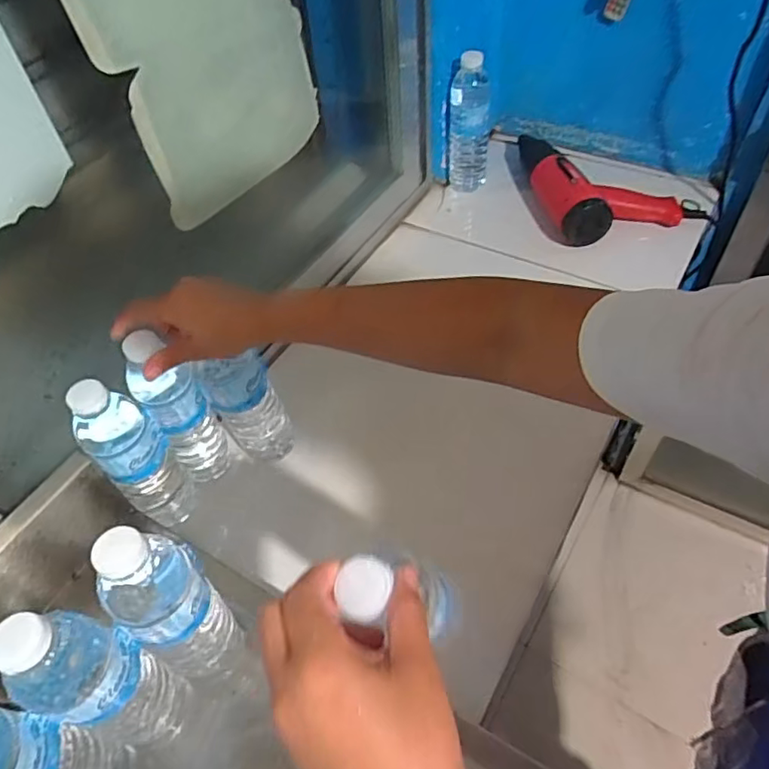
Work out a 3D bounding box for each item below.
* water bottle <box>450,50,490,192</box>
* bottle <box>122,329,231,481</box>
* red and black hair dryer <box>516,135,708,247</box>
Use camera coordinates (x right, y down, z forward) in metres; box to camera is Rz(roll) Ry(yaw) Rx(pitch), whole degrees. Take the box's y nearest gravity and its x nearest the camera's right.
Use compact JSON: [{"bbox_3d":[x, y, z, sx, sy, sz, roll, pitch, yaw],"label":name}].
[{"bbox_3d":[0.131,-0.406,0.907,0.067,0.197,0.051,0,52,5],"label":"water bottle"},{"bbox_3d":[-0.212,0.030,0.595,0.063,0.196,0.062,16,56,15],"label":"bottle"},{"bbox_3d":[0.347,-0.320,0.900,0.232,0.072,0.198,-14,52,-6],"label":"red and black hair dryer"}]

